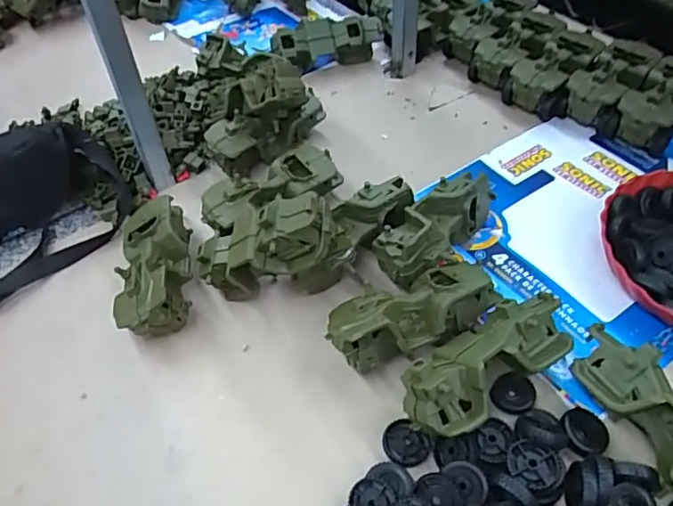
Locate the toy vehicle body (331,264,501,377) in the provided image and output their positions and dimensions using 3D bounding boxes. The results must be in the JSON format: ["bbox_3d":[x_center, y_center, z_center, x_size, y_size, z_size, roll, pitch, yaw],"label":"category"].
[{"bbox_3d":[0.080,0.065,0.598,0.183,0.075,0.080,-18,49,-13],"label":"toy vehicle body"}]

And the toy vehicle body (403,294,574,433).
[{"bbox_3d":[0.148,0.100,0.541,0.187,0.047,0.086,-24,52,-16],"label":"toy vehicle body"}]

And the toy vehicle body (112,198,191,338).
[{"bbox_3d":[-0.212,0.015,0.666,0.083,0.077,0.190,-10,48,-6],"label":"toy vehicle body"}]

